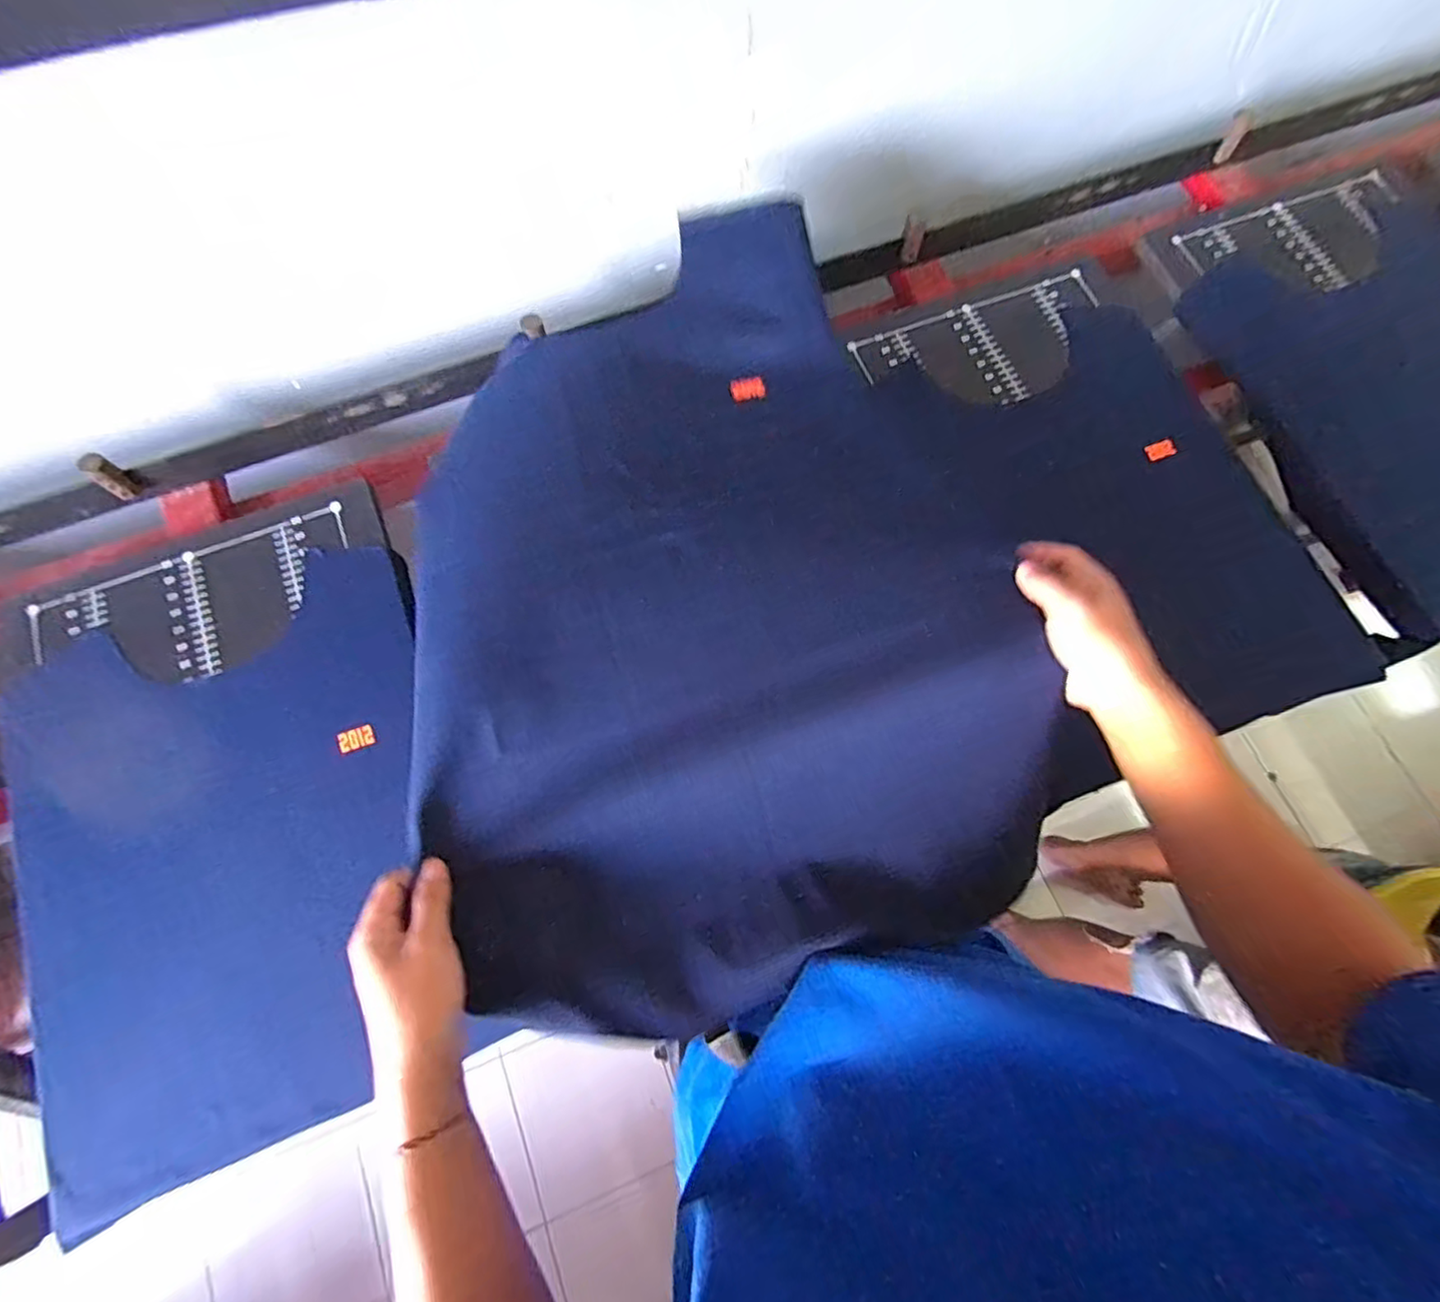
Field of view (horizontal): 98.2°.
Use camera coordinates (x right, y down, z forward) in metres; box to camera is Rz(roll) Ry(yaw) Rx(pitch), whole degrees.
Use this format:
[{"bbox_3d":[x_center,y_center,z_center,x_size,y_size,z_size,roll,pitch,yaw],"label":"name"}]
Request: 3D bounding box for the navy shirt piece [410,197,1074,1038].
[{"bbox_3d":[0.008,-0.096,0.538,0.473,0.089,0.695,-6,74,-3],"label":"navy shirt piece"}]

